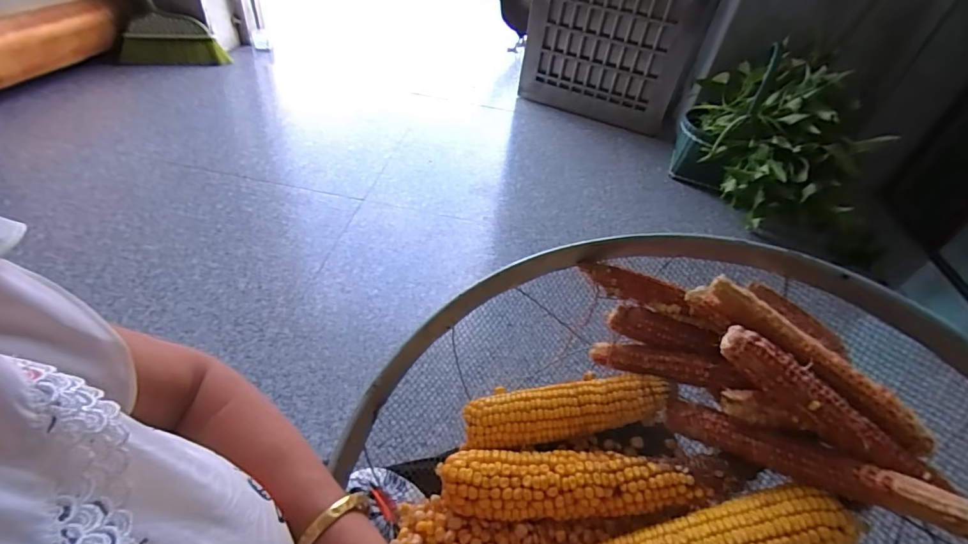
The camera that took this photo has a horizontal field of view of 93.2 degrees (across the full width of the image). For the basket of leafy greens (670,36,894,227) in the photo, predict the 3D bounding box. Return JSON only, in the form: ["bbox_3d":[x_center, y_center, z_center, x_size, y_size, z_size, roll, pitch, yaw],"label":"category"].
[{"bbox_3d":[0.829,-0.396,1.362,0.399,0.371,0.456,12,43,2],"label":"basket of leafy greens"}]

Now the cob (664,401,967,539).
[{"bbox_3d":[0.236,0.140,0.344,0.192,0.026,0.021,11,40,40],"label":"cob"}]

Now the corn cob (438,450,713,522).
[{"bbox_3d":[0.069,0.173,0.373,0.202,0.046,0.046,7,43,-3],"label":"corn cob"}]

